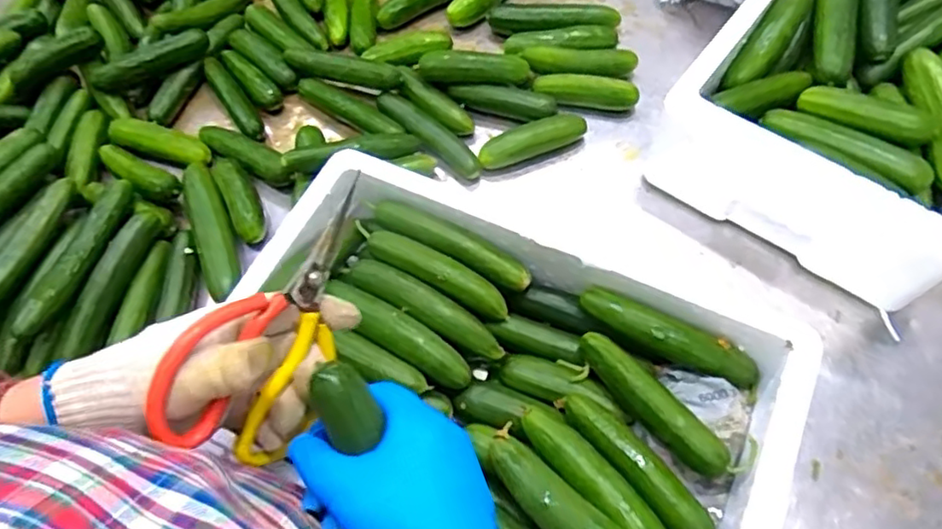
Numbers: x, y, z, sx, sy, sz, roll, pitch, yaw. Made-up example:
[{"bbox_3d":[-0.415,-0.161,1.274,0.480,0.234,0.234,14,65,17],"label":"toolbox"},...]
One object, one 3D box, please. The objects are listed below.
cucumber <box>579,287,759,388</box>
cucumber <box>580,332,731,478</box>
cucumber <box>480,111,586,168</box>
[{"bbox_3d":[0.158,0.059,0.500,0.146,0.037,0.030,21,66,12],"label":"cucumber"},{"bbox_3d":[0.134,0.104,0.470,0.034,0.036,0.139,-35,67,-14],"label":"cucumber"},{"bbox_3d":[0.066,-0.140,0.692,0.123,0.028,0.033,-22,65,-8],"label":"cucumber"}]

